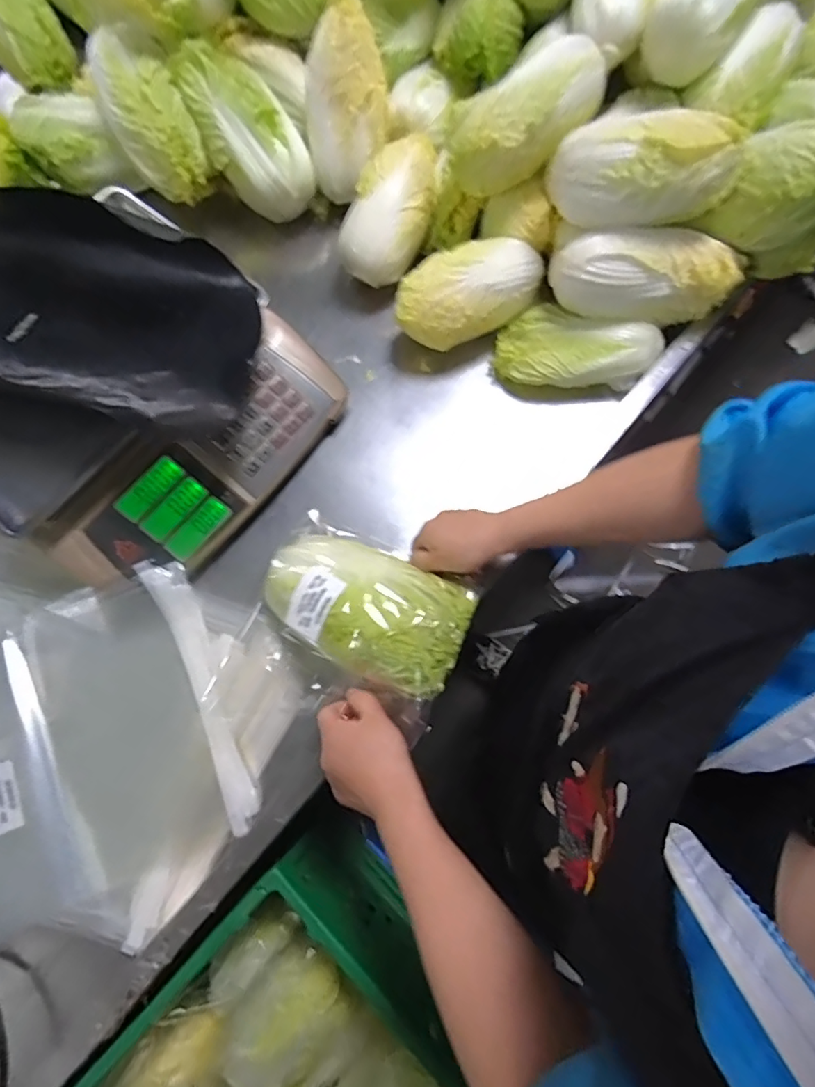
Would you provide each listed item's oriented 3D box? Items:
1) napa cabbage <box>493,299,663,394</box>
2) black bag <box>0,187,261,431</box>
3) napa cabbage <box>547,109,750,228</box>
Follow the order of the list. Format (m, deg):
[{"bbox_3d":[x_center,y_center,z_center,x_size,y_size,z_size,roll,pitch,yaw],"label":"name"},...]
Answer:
[{"bbox_3d":[0.191,-0.216,0.611,0.174,0.077,0.094,19,75,6],"label":"napa cabbage"},{"bbox_3d":[-0.323,-0.219,0.522,0.337,0.088,0.188,11,74,4],"label":"black bag"},{"bbox_3d":[0.230,-0.366,0.516,0.174,0.071,0.087,10,74,4],"label":"napa cabbage"}]

